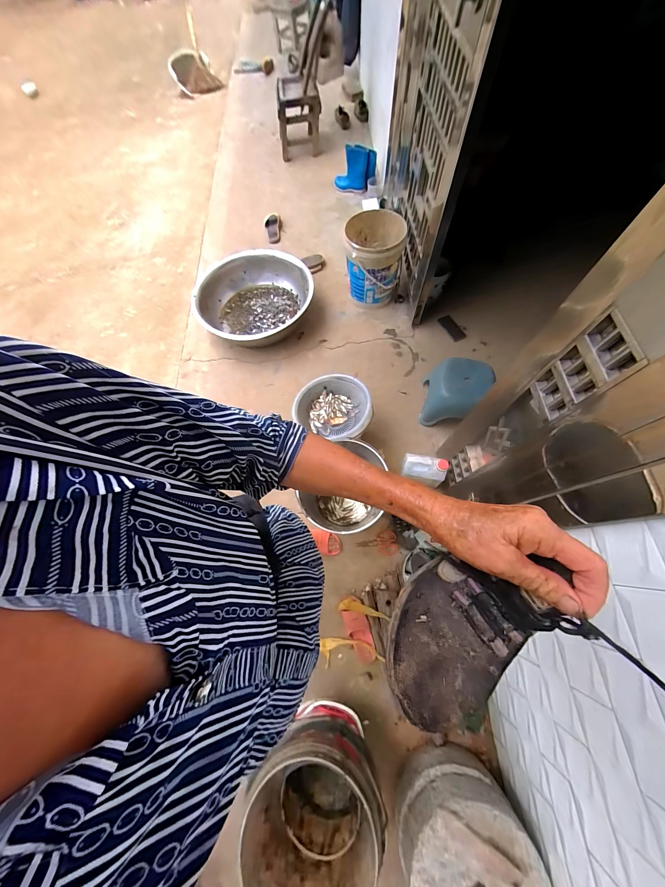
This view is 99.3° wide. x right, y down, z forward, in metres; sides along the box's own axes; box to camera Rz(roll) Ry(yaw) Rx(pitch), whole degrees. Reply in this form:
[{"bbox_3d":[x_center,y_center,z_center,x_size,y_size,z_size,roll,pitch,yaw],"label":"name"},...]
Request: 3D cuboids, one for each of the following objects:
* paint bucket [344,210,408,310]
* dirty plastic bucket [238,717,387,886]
[{"bbox_3d":[0.216,-0.966,1.544,0.292,0.402,0.305,0,69,1],"label":"paint bucket"},{"bbox_3d":[-0.040,0.947,0.780,0.313,0.369,0.300,0,69,1],"label":"dirty plastic bucket"}]

